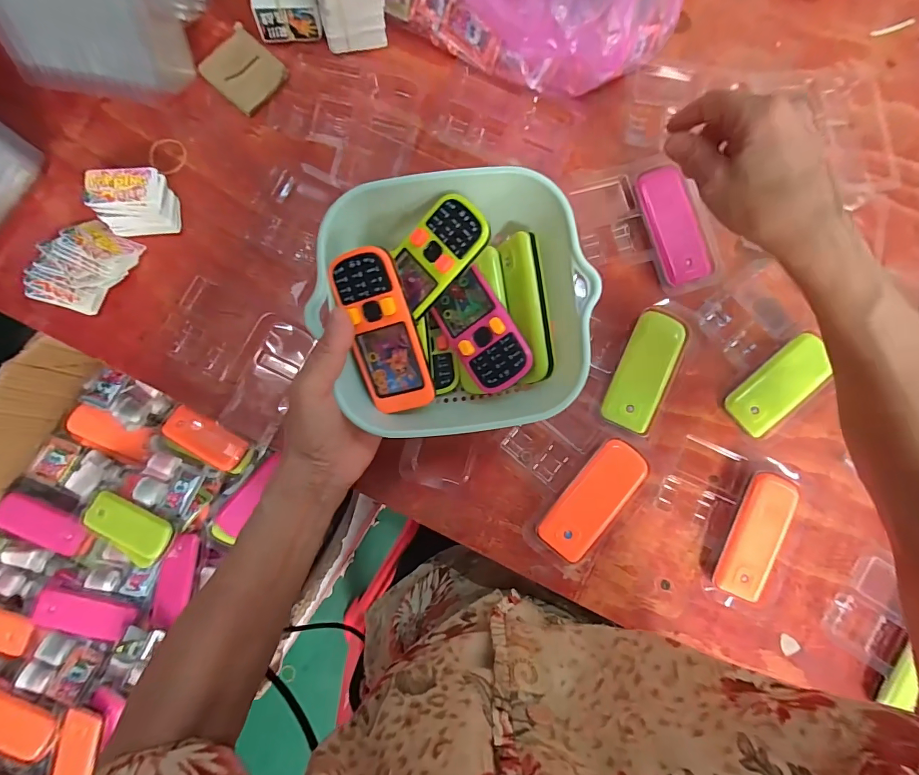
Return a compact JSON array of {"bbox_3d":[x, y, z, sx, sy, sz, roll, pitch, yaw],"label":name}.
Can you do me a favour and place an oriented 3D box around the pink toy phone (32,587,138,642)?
[{"bbox_3d":[-0.436,0.265,0.474,0.099,0.014,0.041,26,83,-15],"label":"pink toy phone"}]

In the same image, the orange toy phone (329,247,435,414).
[{"bbox_3d":[-0.049,-0.035,0.262,0.045,0.010,0.104,-13,108,18],"label":"orange toy phone"}]

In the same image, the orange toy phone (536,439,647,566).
[{"bbox_3d":[0.113,0.094,0.344,0.045,0.018,0.104,40,84,1],"label":"orange toy phone"}]

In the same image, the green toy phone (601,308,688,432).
[{"bbox_3d":[0.160,-0.013,0.354,0.044,0.013,0.102,23,84,0],"label":"green toy phone"}]

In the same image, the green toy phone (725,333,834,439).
[{"bbox_3d":[0.278,-0.002,0.354,0.044,0.009,0.092,41,98,2],"label":"green toy phone"}]

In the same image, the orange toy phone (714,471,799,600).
[{"bbox_3d":[0.248,0.124,0.345,0.044,0.021,0.103,24,83,0],"label":"orange toy phone"}]

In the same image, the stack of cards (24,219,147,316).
[{"bbox_3d":[-0.310,-0.100,0.334,0.059,0.024,0.075,23,84,0],"label":"stack of cards"}]

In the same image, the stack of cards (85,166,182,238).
[{"bbox_3d":[-0.269,-0.153,0.339,0.054,0.033,0.043,0,84,-3],"label":"stack of cards"}]

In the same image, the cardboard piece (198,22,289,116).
[{"bbox_3d":[-0.196,-0.289,0.372,0.067,0.004,0.059,41,84,2],"label":"cardboard piece"}]

